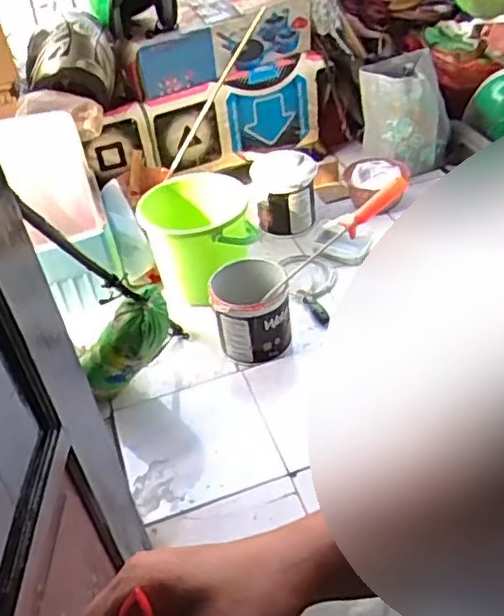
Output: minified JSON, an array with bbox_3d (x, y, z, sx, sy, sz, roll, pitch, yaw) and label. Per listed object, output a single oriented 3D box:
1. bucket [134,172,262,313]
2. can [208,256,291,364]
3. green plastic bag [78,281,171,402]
[{"bbox_3d":[-0.126,-0.177,1.633,0.265,0.216,0.264,-4,42,3],"label":"bucket"},{"bbox_3d":[-0.002,0.010,1.482,0.171,0.172,0.176,-5,42,2],"label":"can"},{"bbox_3d":[-0.251,0.083,1.284,0.106,0.300,0.068,24,37,-21],"label":"green plastic bag"}]

